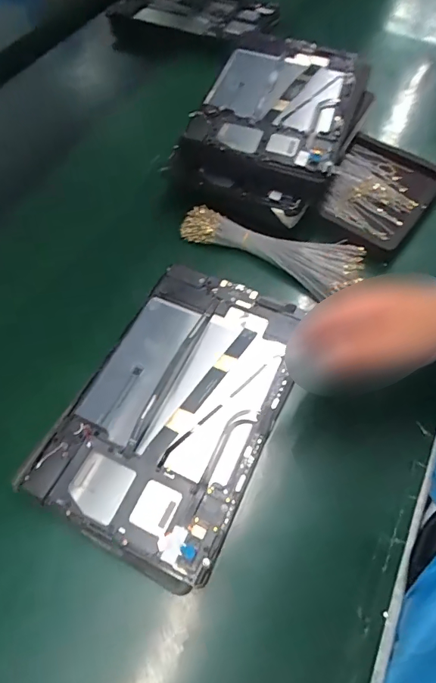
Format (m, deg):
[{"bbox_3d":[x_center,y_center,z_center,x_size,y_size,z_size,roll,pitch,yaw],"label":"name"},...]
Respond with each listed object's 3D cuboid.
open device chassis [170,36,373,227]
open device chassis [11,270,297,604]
[{"bbox_3d":[0.071,-0.254,0.505,0.170,0.071,0.261,20,60,11],"label":"open device chassis"},{"bbox_3d":[-0.029,0.044,0.355,0.154,0.012,0.239,24,62,13],"label":"open device chassis"}]

